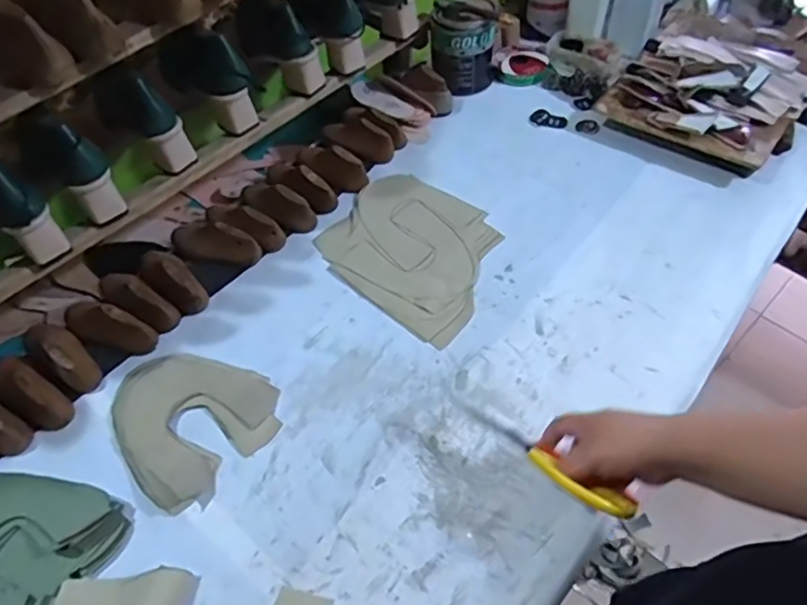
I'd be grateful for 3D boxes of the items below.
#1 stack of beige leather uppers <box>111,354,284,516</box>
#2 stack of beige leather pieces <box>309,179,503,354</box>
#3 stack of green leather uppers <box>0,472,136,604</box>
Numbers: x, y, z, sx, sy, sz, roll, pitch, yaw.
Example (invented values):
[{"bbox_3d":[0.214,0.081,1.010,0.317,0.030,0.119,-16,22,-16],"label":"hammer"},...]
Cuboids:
[{"bbox_3d":[-0.255,0.127,0.703,0.191,0.024,0.173,30,61,23],"label":"stack of beige leather uppers"},{"bbox_3d":[0.018,-0.079,0.849,0.262,0.008,0.219,34,62,25],"label":"stack of beige leather pieces"},{"bbox_3d":[-0.397,0.251,0.612,0.182,0.034,0.167,22,58,18],"label":"stack of green leather uppers"}]

